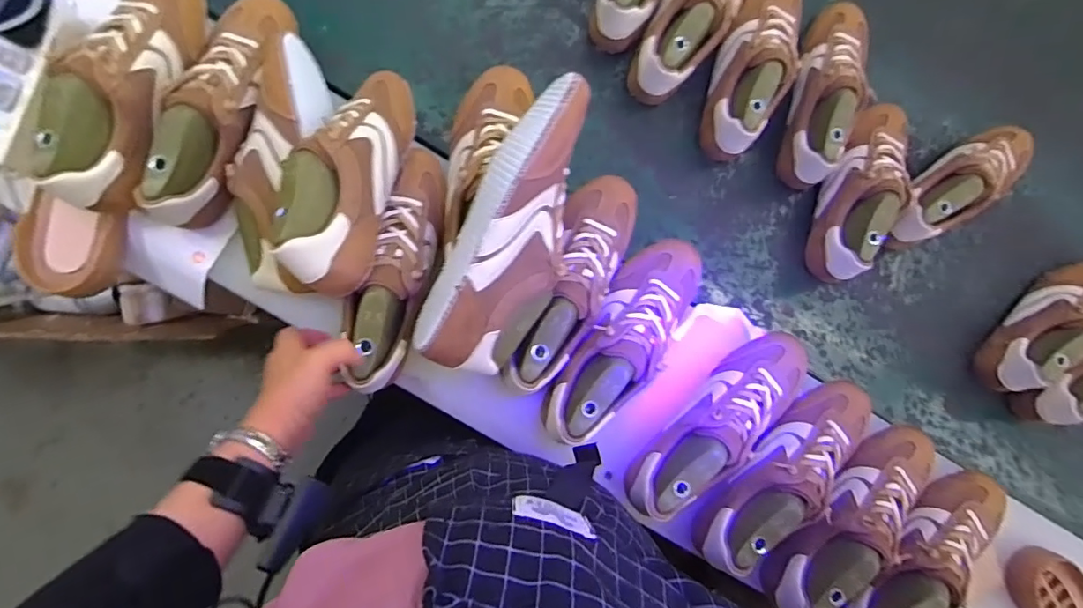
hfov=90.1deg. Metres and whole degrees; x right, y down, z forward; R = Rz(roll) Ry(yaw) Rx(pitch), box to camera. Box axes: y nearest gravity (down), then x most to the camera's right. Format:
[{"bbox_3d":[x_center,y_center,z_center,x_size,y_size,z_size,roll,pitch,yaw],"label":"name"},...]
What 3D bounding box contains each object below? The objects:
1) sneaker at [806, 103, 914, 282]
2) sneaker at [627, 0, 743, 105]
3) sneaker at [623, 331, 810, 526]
[{"bbox_3d":[0.417,-0.149,0.694,0.075,0.079,0.253,20,82,-5],"label":"sneaker"},{"bbox_3d":[0.195,-0.370,0.678,0.092,0.089,0.254,29,82,-4],"label":"sneaker"},{"bbox_3d":[0.199,0.131,0.571,0.245,0.086,0.089,-43,91,-9],"label":"sneaker"}]

